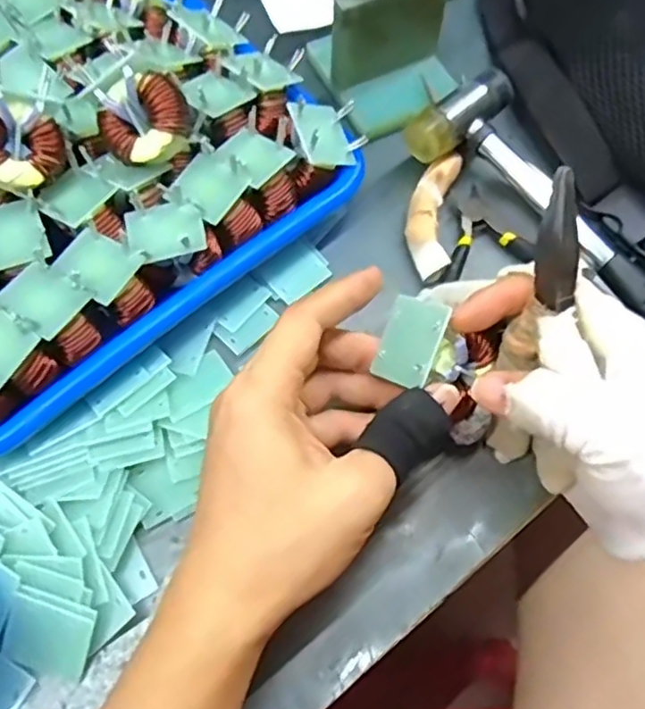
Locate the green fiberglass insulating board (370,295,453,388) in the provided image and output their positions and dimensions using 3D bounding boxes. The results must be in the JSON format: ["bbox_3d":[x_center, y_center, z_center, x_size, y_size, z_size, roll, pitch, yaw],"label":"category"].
[{"bbox_3d":[0.035,-0.007,0.266,0.027,0.004,0.032,22,91,48],"label":"green fiberglass insulating board"}]

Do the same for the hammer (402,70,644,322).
[{"bbox_3d":[0.147,-0.048,0.329,0.056,0.030,0.242,-41,74,-16],"label":"hammer"}]

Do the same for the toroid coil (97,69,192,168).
[{"bbox_3d":[-0.081,-0.107,0.304,0.040,0.015,0.036,-30,94,15],"label":"toroid coil"}]

